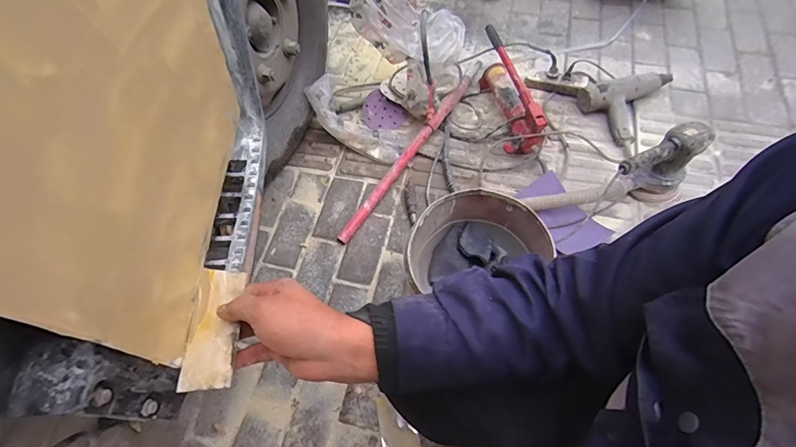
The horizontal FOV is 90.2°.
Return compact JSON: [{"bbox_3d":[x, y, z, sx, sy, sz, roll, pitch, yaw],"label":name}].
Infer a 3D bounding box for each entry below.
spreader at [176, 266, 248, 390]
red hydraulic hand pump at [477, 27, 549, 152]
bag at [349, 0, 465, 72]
[{"bbox_3d":[-0.195,0.108,0.422,0.065,0.006,0.127,-12,61,22],"label":"spreader"},{"bbox_3d":[0.306,-0.383,1.140,0.086,0.148,0.396,-12,62,-2],"label":"red hydraulic hand pump"},{"bbox_3d":[0.028,-0.507,1.049,0.342,0.140,0.141,14,60,-21],"label":"bag"}]

